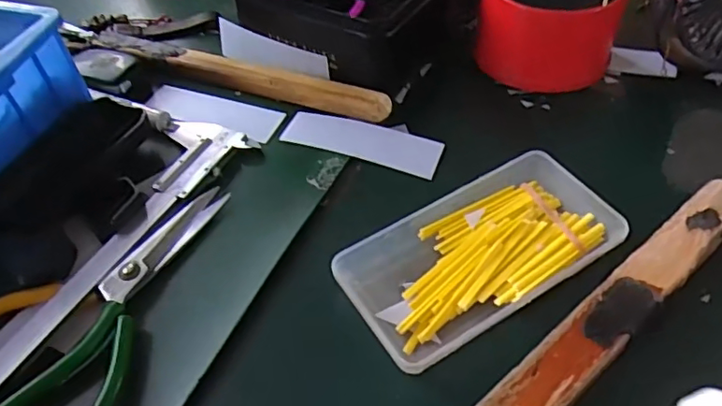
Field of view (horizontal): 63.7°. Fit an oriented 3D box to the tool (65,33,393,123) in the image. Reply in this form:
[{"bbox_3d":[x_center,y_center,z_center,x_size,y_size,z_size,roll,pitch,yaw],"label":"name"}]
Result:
[{"bbox_3d":[-0.108,-0.104,0.449,0.278,0.019,0.023,17,54,18],"label":"tool"}]

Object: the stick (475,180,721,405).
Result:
[{"bbox_3d":[0.114,0.064,0.284,0.271,0.011,0.028,-36,56,-22],"label":"stick"}]

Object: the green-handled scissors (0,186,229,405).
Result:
[{"bbox_3d":[-0.132,0.061,0.318,0.052,0.008,0.193,15,53,17],"label":"green-handled scissors"}]

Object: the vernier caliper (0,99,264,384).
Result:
[{"bbox_3d":[-0.170,0.012,0.357,0.090,0.018,0.226,24,56,23],"label":"vernier caliper"}]

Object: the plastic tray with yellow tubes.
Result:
[{"bbox_3d":[0.067,0.027,0.330,0.155,0.021,0.083,-28,54,-17],"label":"plastic tray with yellow tubes"}]

